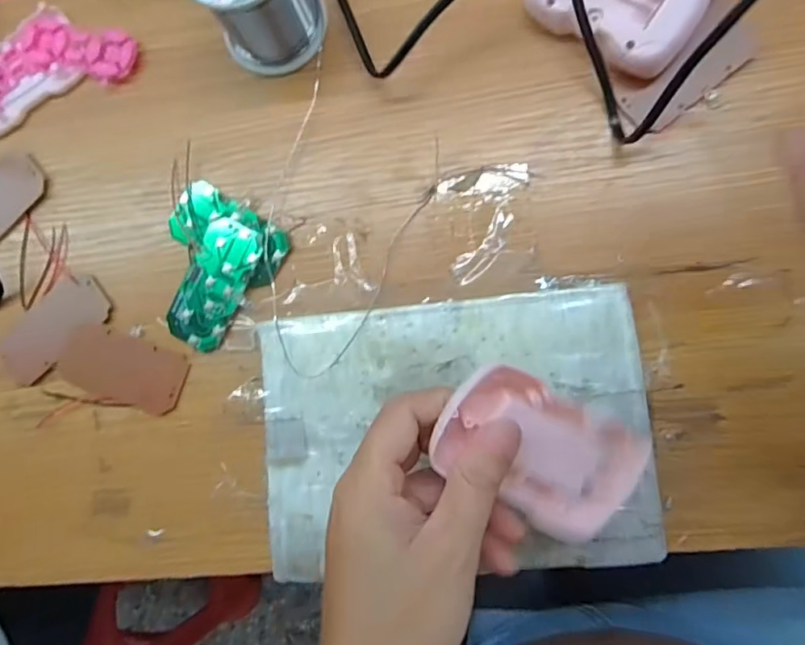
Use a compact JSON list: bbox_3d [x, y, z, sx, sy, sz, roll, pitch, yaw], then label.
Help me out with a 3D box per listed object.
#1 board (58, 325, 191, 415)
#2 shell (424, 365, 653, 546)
[{"bbox_3d":[-0.165,0.028,0.321,0.077,0.004,0.040,18,89,9],"label":"board"},{"bbox_3d":[0.057,0.056,0.232,0.090,0.020,0.056,28,98,-6],"label":"shell"}]

